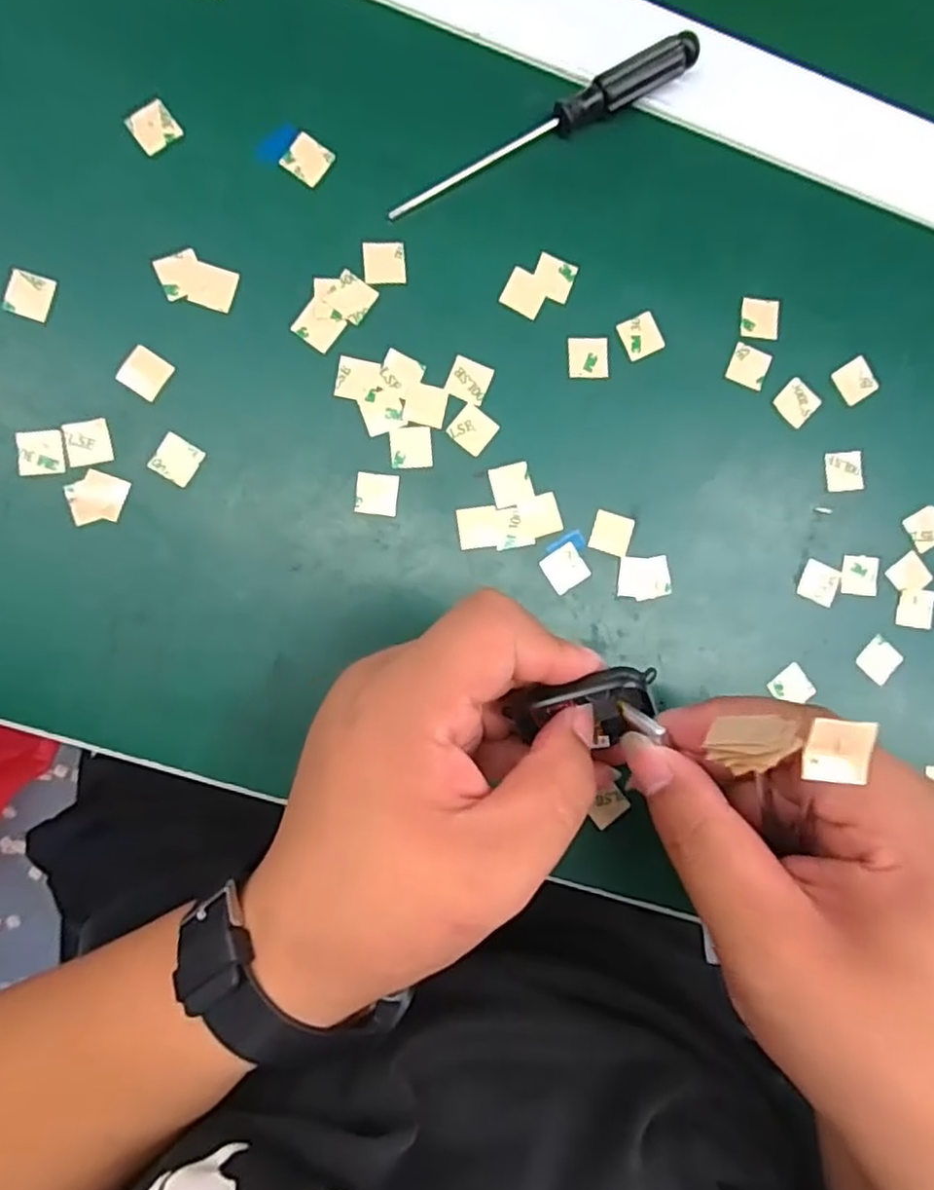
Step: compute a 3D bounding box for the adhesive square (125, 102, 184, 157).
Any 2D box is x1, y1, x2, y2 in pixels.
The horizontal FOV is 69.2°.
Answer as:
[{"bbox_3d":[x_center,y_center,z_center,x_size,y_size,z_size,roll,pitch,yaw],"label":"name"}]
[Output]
[{"bbox_3d":[-0.114,-0.171,0.246,0.016,0.004,0.015,-34,93,-5],"label":"adhesive square"}]

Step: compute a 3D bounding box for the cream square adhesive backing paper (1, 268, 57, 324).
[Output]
[{"bbox_3d":[-0.157,-0.107,0.241,0.015,0.004,0.016,15,88,-6],"label":"cream square adhesive backing paper"}]

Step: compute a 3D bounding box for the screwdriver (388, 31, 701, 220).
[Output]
[{"bbox_3d":[0.029,-0.177,0.255,0.130,0.012,0.013,-29,93,-6],"label":"screwdriver"}]

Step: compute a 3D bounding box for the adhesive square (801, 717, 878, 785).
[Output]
[{"bbox_3d":[0.087,0.036,0.158,0.014,0.004,0.013,7,89,-6],"label":"adhesive square"}]

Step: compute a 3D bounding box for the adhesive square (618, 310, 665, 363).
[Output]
[{"bbox_3d":[0.069,-0.102,0.265,0.016,0.004,0.016,-26,93,-6],"label":"adhesive square"}]

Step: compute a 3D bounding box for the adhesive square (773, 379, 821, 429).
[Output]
[{"bbox_3d":[0.134,-0.078,0.272,0.016,0.004,0.016,43,86,-4],"label":"adhesive square"}]

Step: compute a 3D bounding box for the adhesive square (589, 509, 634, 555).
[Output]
[{"bbox_3d":[0.057,-0.024,0.263,0.016,0.004,0.016,16,88,-6],"label":"adhesive square"}]

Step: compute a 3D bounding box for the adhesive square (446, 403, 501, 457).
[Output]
[{"bbox_3d":[0.002,-0.063,0.260,0.015,0.004,0.015,38,86,-4],"label":"adhesive square"}]

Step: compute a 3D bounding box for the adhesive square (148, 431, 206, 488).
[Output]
[{"bbox_3d":[-0.106,-0.049,0.246,0.015,0.004,0.015,29,87,-5],"label":"adhesive square"}]

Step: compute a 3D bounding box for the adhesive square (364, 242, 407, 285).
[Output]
[{"bbox_3d":[-0.031,-0.126,0.257,0.016,0.004,0.015,-4,90,-8],"label":"adhesive square"}]

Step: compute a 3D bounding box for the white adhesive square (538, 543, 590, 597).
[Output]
[{"bbox_3d":[0.038,-0.010,0.261,0.016,0.004,0.016,-35,93,-5],"label":"white adhesive square"}]

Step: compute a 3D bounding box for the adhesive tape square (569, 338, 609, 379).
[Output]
[{"bbox_3d":[0.048,-0.093,0.265,0.016,0.004,0.015,-2,91,-6],"label":"adhesive tape square"}]

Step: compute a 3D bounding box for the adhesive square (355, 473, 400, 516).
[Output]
[{"bbox_3d":[-0.034,-0.038,0.254,0.015,0.004,0.015,7,89,-6],"label":"adhesive square"}]

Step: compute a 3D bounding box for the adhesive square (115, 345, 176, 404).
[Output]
[{"bbox_3d":[-0.117,-0.081,0.246,0.015,0.004,0.015,32,87,-5],"label":"adhesive square"}]

